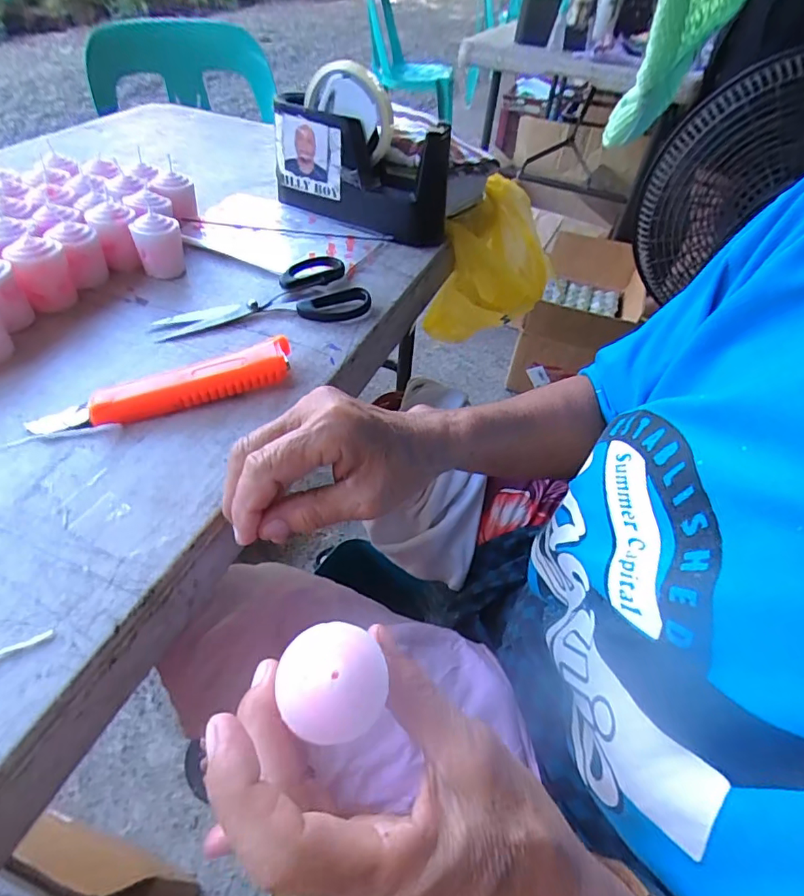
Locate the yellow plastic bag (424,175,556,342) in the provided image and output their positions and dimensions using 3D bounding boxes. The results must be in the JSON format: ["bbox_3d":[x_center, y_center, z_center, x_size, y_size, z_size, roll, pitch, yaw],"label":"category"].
[{"bbox_3d":[0.126,-0.228,0.643,0.114,0.161,0.216,20,50,12],"label":"yellow plastic bag"}]

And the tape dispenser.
[{"bbox_3d":[-0.041,-0.293,0.491,0.183,0.118,0.066,16,49,9],"label":"tape dispenser"}]

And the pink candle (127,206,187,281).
[{"bbox_3d":[-0.207,-0.173,0.422,0.037,0.045,0.031,-19,53,-20],"label":"pink candle"}]

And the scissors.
[{"bbox_3d":[-0.117,-0.125,0.410,0.168,0.014,0.079,-17,52,-18],"label":"scissors"}]

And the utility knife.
[{"bbox_3d":[-0.151,-0.038,0.324,0.161,0.022,0.029,-19,53,-20],"label":"utility knife"}]

